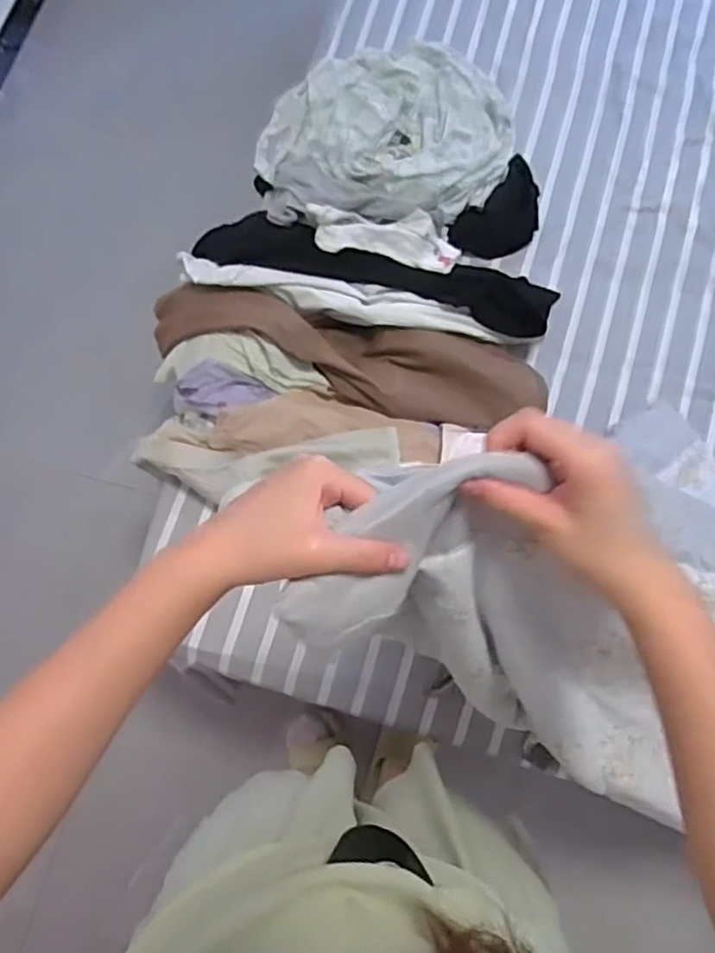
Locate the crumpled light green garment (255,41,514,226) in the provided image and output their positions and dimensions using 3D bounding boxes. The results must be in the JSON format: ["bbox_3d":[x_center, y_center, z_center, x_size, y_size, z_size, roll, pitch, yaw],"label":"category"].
[{"bbox_3d":[0.050,-0.507,0.989,0.391,0.095,0.334,-16,75,-2],"label":"crumpled light green garment"}]

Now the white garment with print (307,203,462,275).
[{"bbox_3d":[0.039,-0.330,0.913,0.216,0.037,0.081,9,75,-10],"label":"white garment with print"}]

